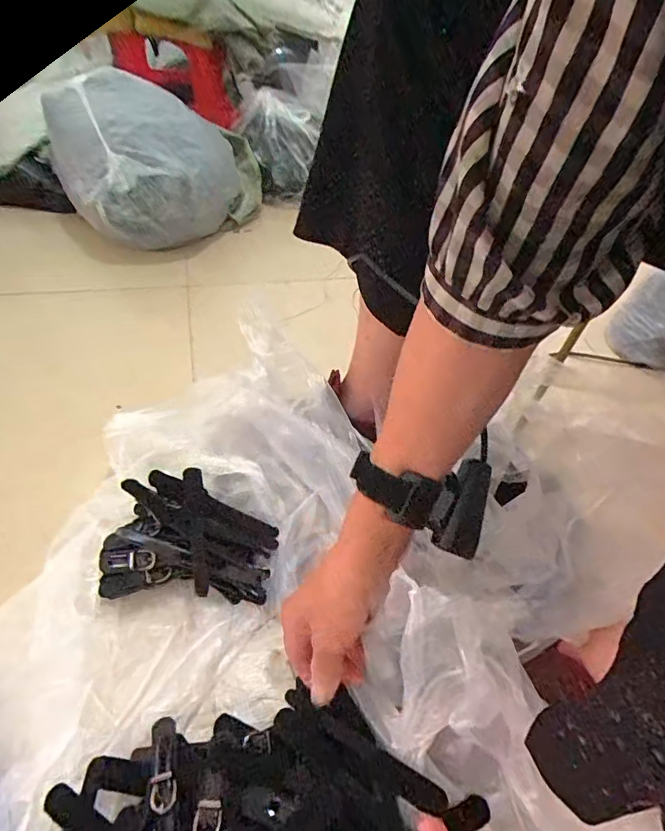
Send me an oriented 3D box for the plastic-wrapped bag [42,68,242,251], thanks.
[{"bbox_3d":[-0.285,-0.387,0.747,0.272,0.226,0.208,-21,50,-20],"label":"plastic-wrapped bag"}]

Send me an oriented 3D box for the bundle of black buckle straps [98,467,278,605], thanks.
[{"bbox_3d":[-0.127,0.106,0.433,0.149,0.059,0.106,0,46,-1],"label":"bundle of black buckle straps"}]

